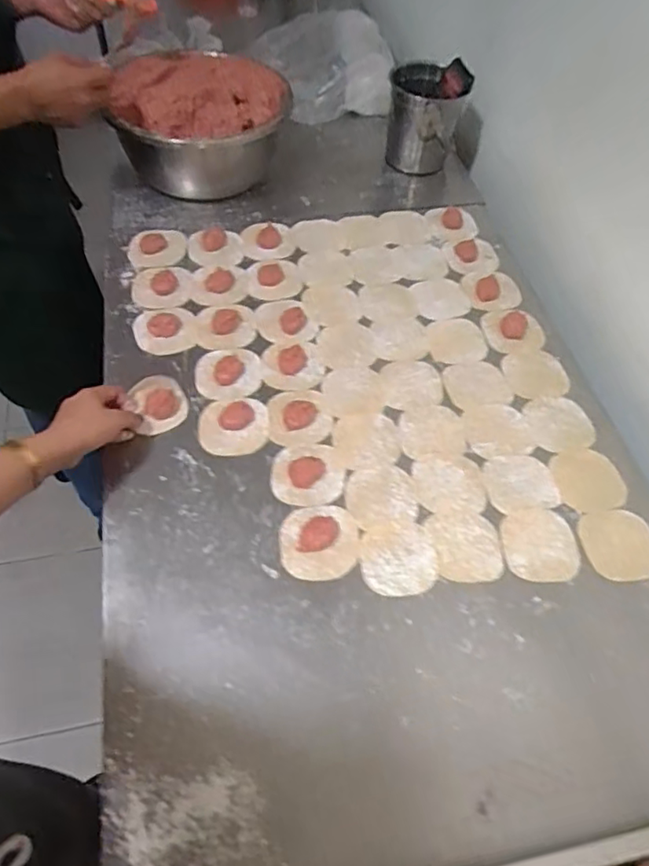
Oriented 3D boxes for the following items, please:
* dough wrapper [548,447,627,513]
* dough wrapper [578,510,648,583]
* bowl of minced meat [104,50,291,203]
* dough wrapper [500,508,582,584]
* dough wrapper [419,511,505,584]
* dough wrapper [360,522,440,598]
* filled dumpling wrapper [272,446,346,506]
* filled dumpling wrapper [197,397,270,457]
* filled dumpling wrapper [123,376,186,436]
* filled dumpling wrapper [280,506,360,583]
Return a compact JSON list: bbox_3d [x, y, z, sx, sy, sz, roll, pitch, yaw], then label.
[{"bbox_3d":[0.304,0.052,0.672,0.082,0.004,0.078,-4,57,-6],"label":"dough wrapper"},{"bbox_3d":[0.317,0.119,0.627,0.081,0.004,0.079,-6,57,-8],"label":"dough wrapper"},{"bbox_3d":[-0.187,-0.497,0.931,0.242,0.161,0.245,2,56,-3],"label":"bowl of minced meat"},{"bbox_3d":[0.229,0.118,0.622,0.079,0.004,0.079,2,56,-3],"label":"dough wrapper"},{"bbox_3d":[0.149,0.119,0.617,0.075,0.004,0.080,-5,57,-7],"label":"dough wrapper"},{"bbox_3d":[0.076,0.130,0.604,0.079,0.004,0.076,-8,57,-9],"label":"dough wrapper"},{"bbox_3d":[-0.018,0.046,0.657,0.081,0.009,0.079,-5,57,-7],"label":"filled dumpling wrapper"},{"bbox_3d":[-0.106,-0.010,0.688,0.082,0.008,0.076,-8,57,-9],"label":"filled dumpling wrapper"},{"bbox_3d":[-0.190,-0.031,0.674,0.060,0.034,0.061,-12,58,-11],"label":"filled dumpling wrapper"},{"bbox_3d":[-0.005,0.112,0.606,0.080,0.011,0.078,-6,57,-8],"label":"filled dumpling wrapper"}]

